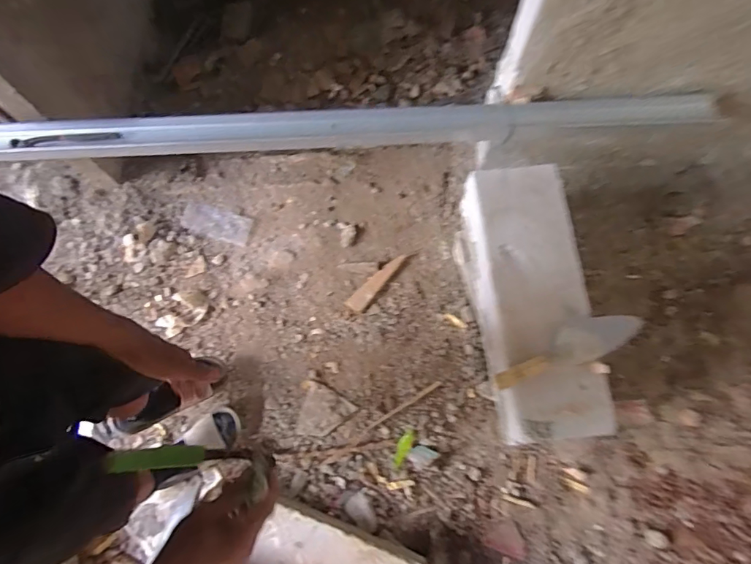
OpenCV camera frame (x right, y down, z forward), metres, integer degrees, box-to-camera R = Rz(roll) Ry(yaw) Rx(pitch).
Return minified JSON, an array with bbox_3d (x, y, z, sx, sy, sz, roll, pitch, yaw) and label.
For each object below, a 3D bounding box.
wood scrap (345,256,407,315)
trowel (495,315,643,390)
[{"bbox_3d":[0.001,0.000,1.219,0.047,0.008,0.194,40,80,11],"label":"wood scrap"},{"bbox_3d":[0.378,0.135,0.925,0.293,0.067,0.078,-18,75,-4],"label":"trowel"}]

